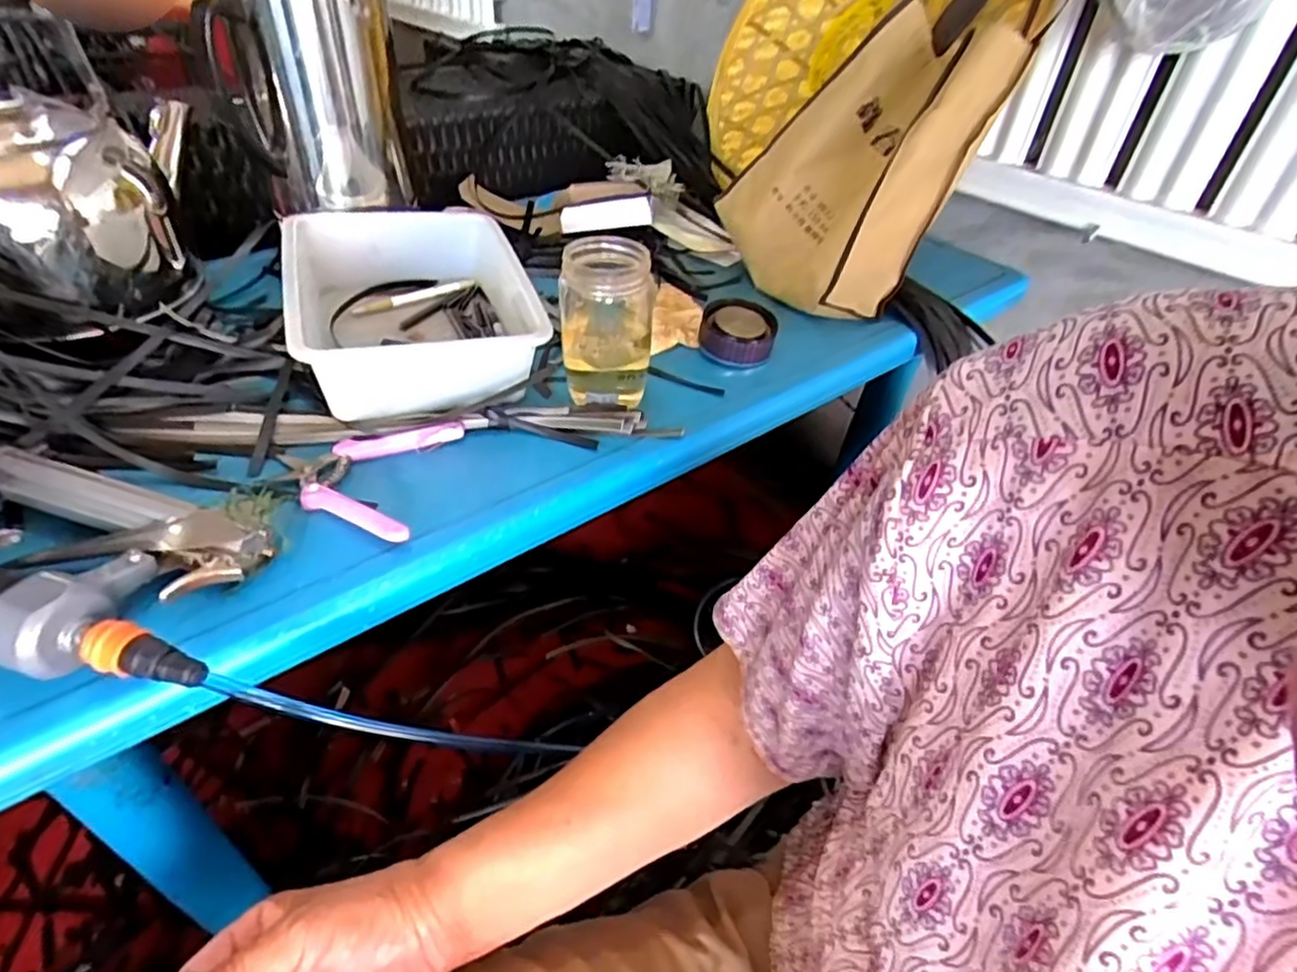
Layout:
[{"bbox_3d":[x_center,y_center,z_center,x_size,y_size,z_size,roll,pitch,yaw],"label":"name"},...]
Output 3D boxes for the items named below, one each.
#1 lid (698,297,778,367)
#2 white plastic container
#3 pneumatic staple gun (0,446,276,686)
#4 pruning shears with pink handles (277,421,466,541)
[{"bbox_3d":[0.092,-0.156,0.708,0.076,0.038,0.077,7,40,1],"label":"lid"},{"bbox_3d":[-0.222,-0.177,0.659,0.201,0.091,0.259,-11,43,-19],"label":"white plastic container"},{"bbox_3d":[-0.364,0.043,0.424,0.257,0.054,0.136,11,40,6],"label":"pneumatic staple gun"},{"bbox_3d":[-0.223,-0.012,0.528,0.126,0.018,0.136,6,40,0],"label":"pruning shears with pink handles"}]

